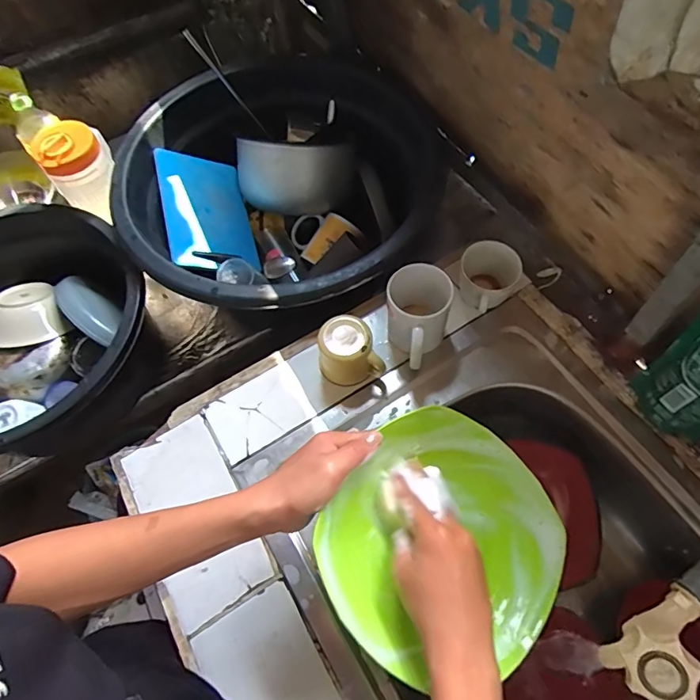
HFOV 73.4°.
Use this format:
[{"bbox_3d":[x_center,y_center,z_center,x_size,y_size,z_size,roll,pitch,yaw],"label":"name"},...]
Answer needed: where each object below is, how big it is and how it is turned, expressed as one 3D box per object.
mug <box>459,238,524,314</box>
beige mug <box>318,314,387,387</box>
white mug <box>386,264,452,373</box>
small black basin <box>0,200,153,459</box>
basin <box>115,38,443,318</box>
[{"bbox_3d":[0.186,-0.091,0.649,0.077,0.081,0.087,19,66,13],"label":"mug"},{"bbox_3d":[-0.002,0.001,0.612,0.077,0.077,0.066,-13,63,-3],"label":"beige mug"},{"bbox_3d":[0.088,-0.041,0.613,0.080,0.104,0.116,10,64,9],"label":"white mug"},{"bbox_3d":[-0.520,-0.013,0.771,0.392,0.197,0.417,-1,63,3],"label":"small black basin"},{"bbox_3d":[-0.097,-0.271,0.816,0.500,0.179,0.537,-1,63,3],"label":"basin"}]

